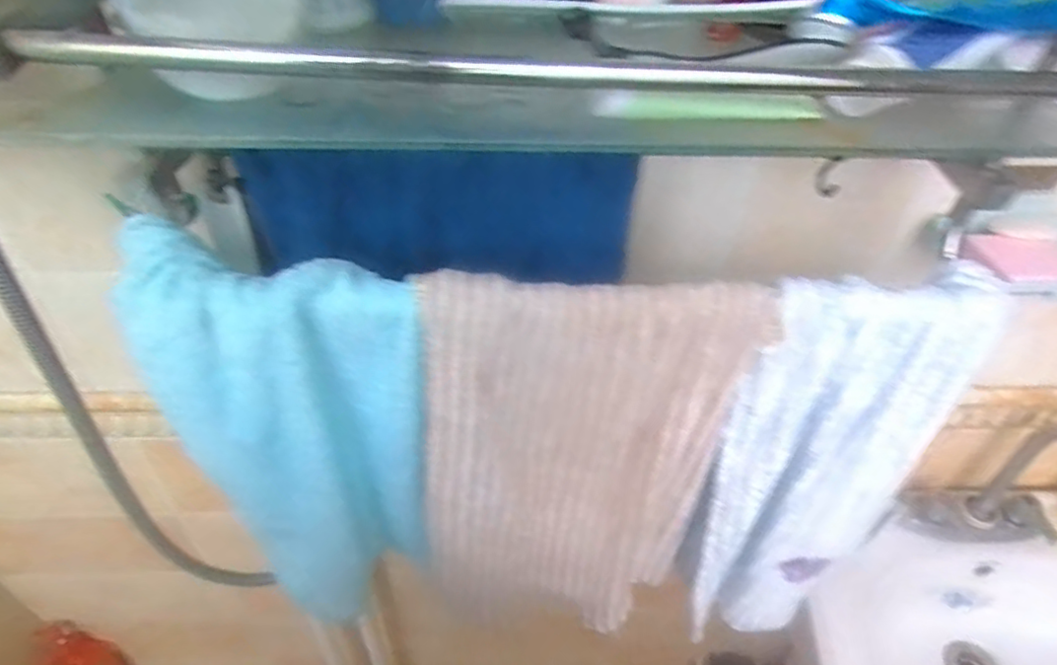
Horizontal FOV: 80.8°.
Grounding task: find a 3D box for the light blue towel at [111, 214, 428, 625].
[{"bbox_3d":[-0.169,0.106,0.494,0.180,0.393,0.046,6,43,3],"label":"light blue towel"}]

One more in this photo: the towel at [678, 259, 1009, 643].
[{"bbox_3d":[0.225,0.117,0.503,0.166,0.362,0.084,-16,46,-20],"label":"towel"}]

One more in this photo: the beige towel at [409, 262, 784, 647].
[{"bbox_3d":[0.032,0.125,0.501,0.225,0.381,0.063,3,42,0],"label":"beige towel"}]

